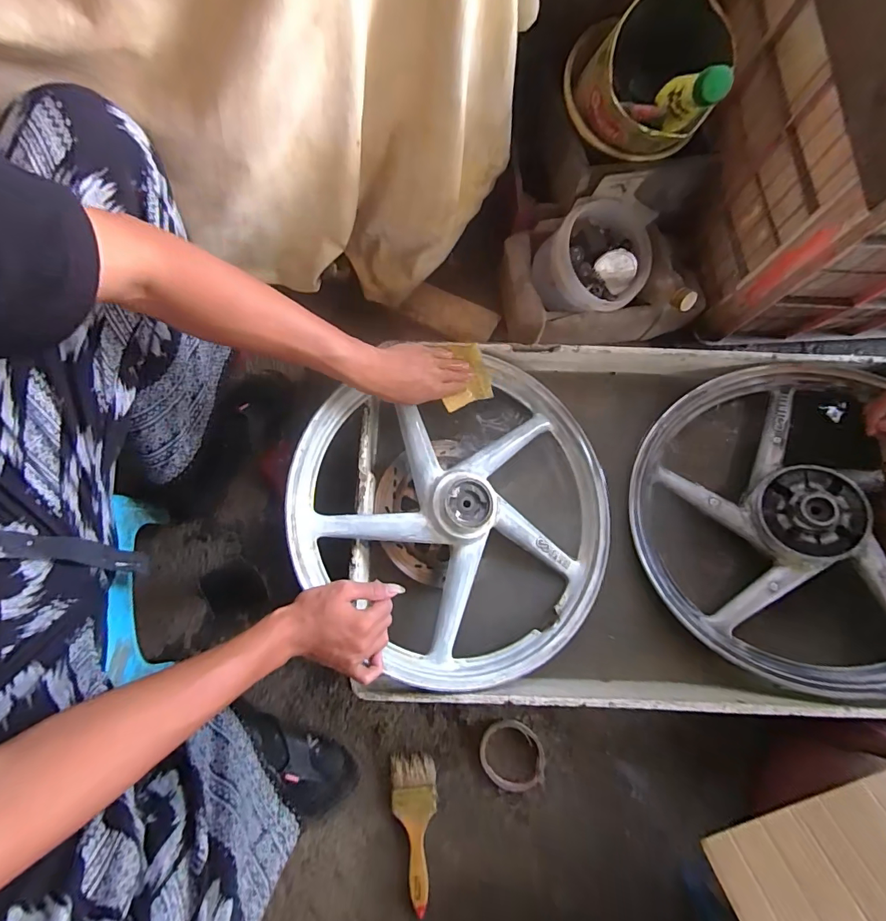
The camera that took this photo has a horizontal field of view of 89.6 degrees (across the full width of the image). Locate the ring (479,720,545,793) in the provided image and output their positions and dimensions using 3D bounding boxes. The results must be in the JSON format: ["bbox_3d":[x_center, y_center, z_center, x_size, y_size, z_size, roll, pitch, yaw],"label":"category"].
[{"bbox_3d":[0.096,0.408,0.617,0.090,0.025,0.083,0,79,2],"label":"ring"}]

